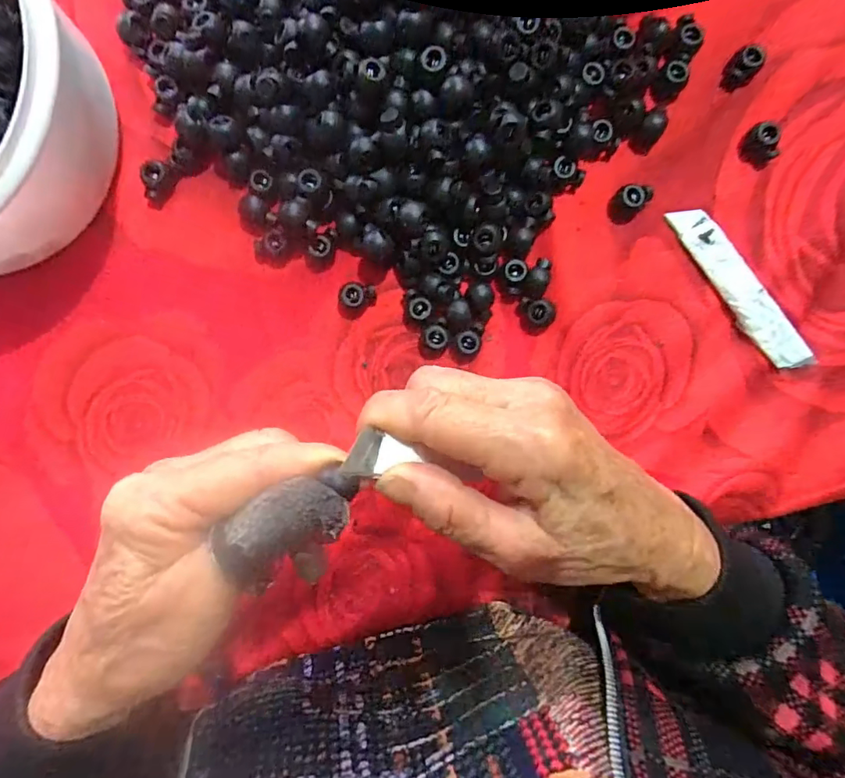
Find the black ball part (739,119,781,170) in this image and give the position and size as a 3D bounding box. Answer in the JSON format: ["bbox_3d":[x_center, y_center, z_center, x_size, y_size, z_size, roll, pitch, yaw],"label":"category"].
[{"bbox_3d":[0.175,-0.126,0.257,0.014,0.013,0.019,-41,92,-2],"label":"black ball part"}]

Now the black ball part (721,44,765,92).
[{"bbox_3d":[0.165,-0.166,0.257,0.015,0.011,0.018,44,90,-2],"label":"black ball part"}]

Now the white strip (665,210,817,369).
[{"bbox_3d":[0.167,-0.053,0.259,0.021,0.008,0.101,-36,92,-2],"label":"white strip"}]

